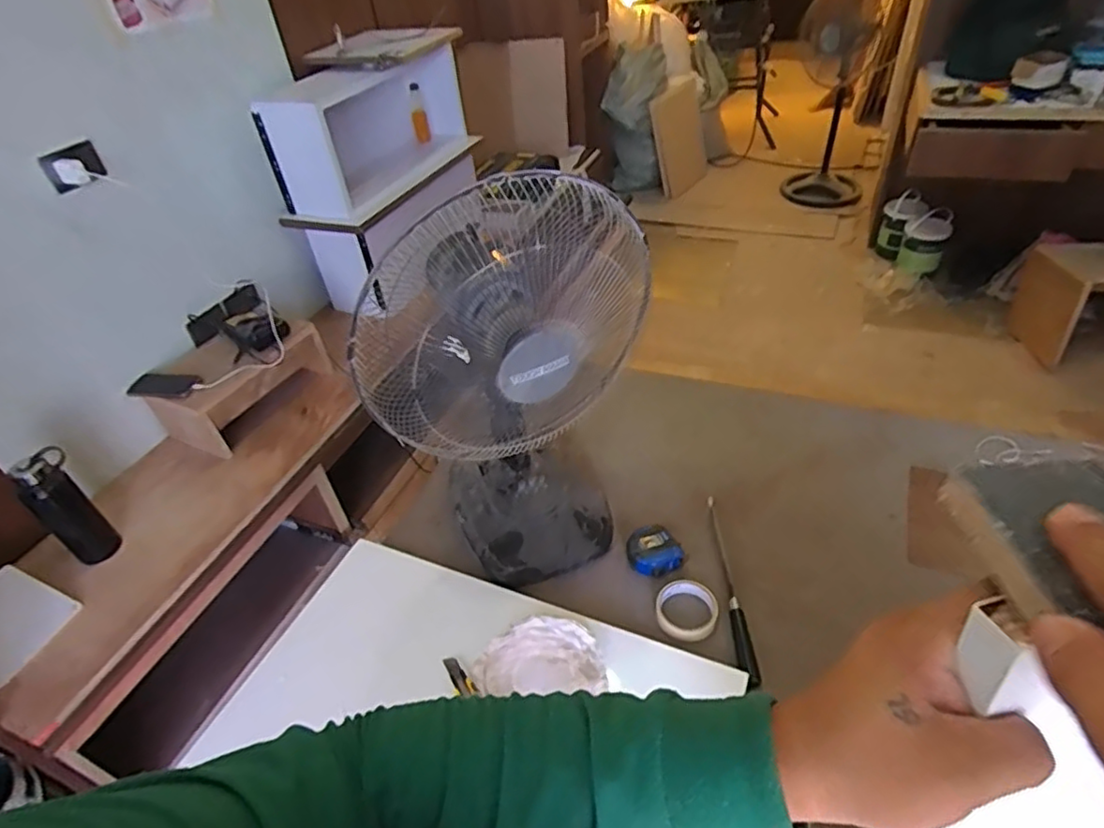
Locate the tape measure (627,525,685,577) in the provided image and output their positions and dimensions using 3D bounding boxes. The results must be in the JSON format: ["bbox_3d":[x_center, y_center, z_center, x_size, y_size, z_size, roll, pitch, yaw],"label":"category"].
[{"bbox_3d":[0.165,0.219,0.998,0.084,0.034,0.072,-1,41,6],"label":"tape measure"}]

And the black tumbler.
[{"bbox_3d":[-1.073,0.208,1.393,0.081,0.286,0.111,22,48,30],"label":"black tumbler"}]

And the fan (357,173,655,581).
[{"bbox_3d":[-0.045,-0.034,0.879,0.352,0.573,0.248,-3,41,4],"label":"fan"}]

